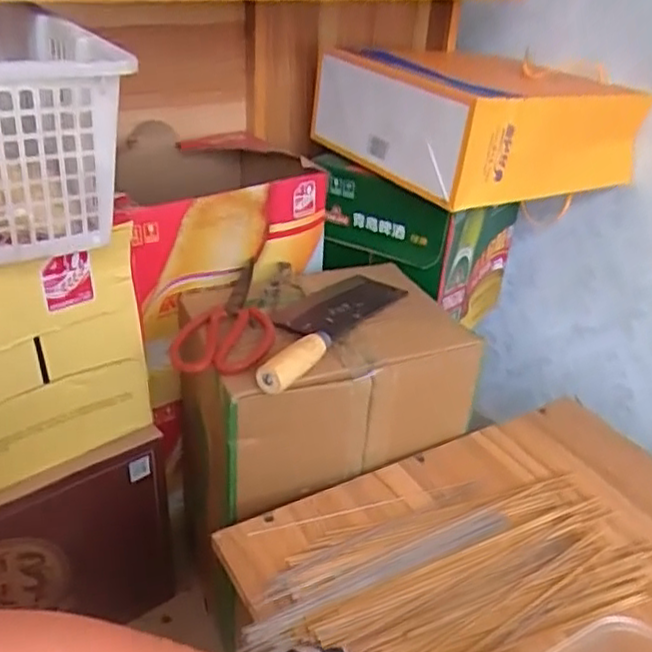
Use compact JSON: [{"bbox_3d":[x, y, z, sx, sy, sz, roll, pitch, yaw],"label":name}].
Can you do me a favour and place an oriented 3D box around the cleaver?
[{"bbox_3d":[-0.005,-0.007,0.743,0.080,0.033,0.263,22,36,25],"label":"cleaver"}]

